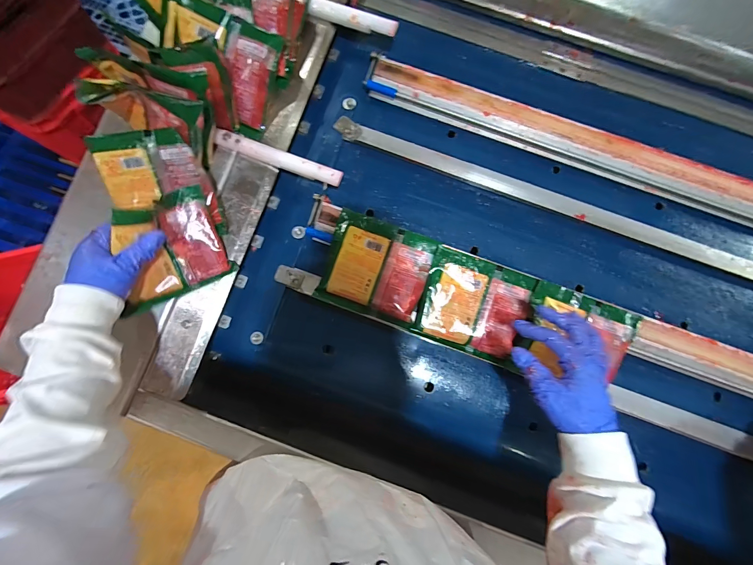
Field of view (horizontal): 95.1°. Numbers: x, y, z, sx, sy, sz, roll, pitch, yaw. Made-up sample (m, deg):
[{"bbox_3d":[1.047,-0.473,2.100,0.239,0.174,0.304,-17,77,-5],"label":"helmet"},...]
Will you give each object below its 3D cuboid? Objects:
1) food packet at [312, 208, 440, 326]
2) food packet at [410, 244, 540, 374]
[{"bbox_3d":[0.000,-0.019,0.488,0.143,0.018,0.130,19,89,0],"label":"food packet"},{"bbox_3d":[0.137,0.034,0.480,0.144,0.016,0.127,21,89,2],"label":"food packet"}]

